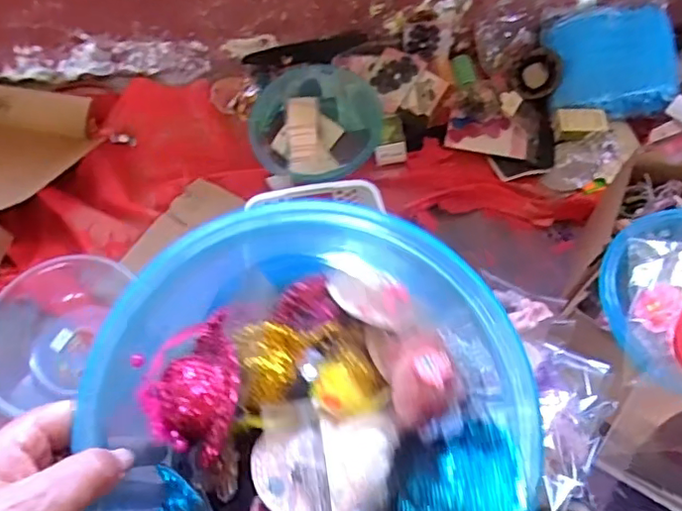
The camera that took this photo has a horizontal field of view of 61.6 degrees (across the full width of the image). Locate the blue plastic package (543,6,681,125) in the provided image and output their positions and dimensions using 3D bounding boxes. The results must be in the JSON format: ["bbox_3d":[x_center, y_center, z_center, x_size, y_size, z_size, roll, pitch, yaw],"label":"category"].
[{"bbox_3d":[0.488,-0.351,1.047,0.224,0.099,0.189,-5,61,-3],"label":"blue plastic package"}]

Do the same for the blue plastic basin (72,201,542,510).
[{"bbox_3d":[-0.017,0.086,0.291,0.207,0.084,0.212,0,62,0],"label":"blue plastic basin"}]

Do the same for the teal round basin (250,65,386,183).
[{"bbox_3d":[-0.050,-0.243,1.020,0.224,0.070,0.250,-9,61,-5],"label":"teal round basin"}]

